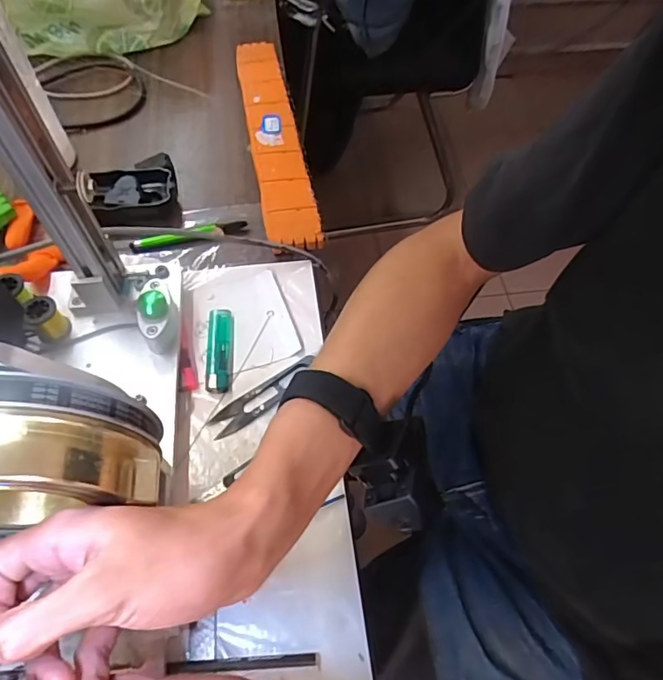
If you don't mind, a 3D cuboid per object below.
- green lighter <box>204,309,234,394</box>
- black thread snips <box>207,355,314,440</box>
[{"bbox_3d":[-0.098,0.008,0.444,0.023,0.009,0.080,-2,59,-3],"label":"green lighter"},{"bbox_3d":[-0.055,0.045,0.423,0.098,0.011,0.023,-31,65,-18],"label":"black thread snips"}]

